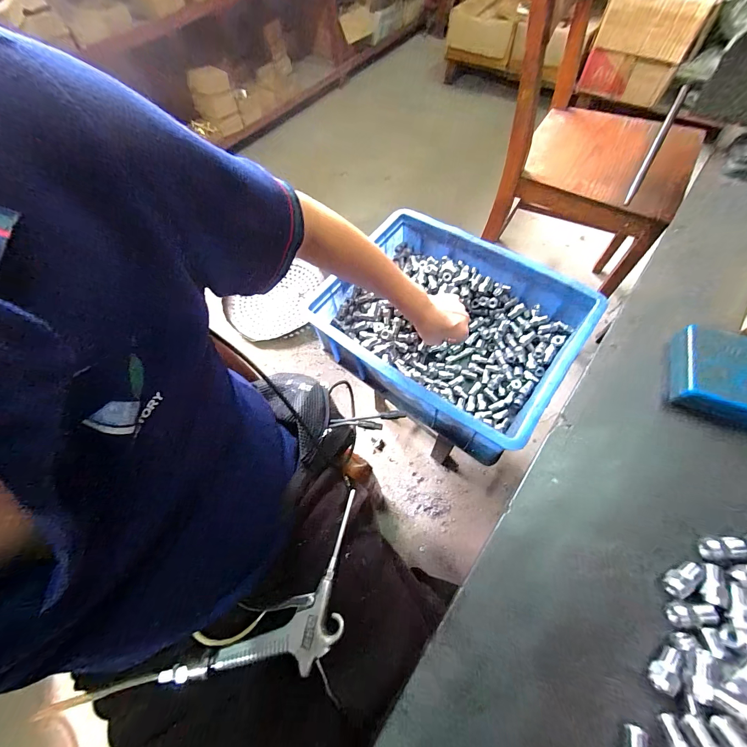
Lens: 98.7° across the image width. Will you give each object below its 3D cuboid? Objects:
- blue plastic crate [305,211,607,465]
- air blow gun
[{"bbox_3d":[0.122,-0.079,0.565,0.379,0.135,0.300,33,69,18],"label":"blue plastic crate"},{"bbox_3d":[-0.083,0.247,0.331,0.238,0.025,0.093,-41,68,-17],"label":"air blow gun"}]

